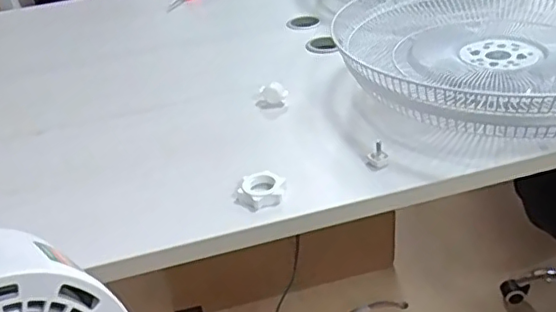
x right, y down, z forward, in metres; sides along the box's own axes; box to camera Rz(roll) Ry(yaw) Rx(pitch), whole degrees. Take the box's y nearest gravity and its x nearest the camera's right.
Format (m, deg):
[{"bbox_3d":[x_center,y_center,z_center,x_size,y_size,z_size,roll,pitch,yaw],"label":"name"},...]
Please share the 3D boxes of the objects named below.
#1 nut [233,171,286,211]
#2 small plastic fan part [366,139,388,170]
[{"bbox_3d":[-0.021,0.041,0.654,0.053,0.020,0.050,-1,33,7],"label":"nut"},{"bbox_3d":[0.118,-0.002,0.682,0.023,0.029,0.023,-1,33,7],"label":"small plastic fan part"}]

